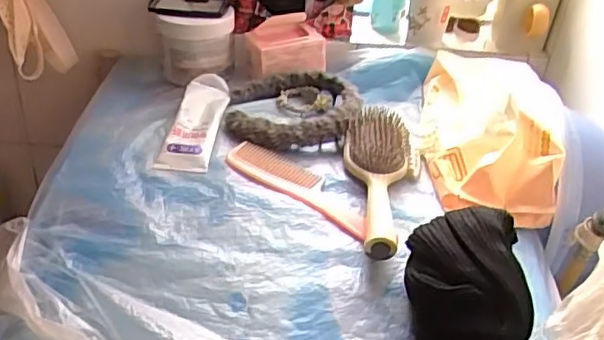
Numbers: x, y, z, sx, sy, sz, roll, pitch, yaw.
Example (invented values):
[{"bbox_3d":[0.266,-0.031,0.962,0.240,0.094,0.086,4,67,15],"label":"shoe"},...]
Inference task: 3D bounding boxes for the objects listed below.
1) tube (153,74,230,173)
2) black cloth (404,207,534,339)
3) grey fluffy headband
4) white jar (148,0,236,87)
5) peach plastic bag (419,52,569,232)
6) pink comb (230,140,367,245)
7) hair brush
[{"bbox_3d":[-0.122,-0.059,0.718,0.056,0.032,0.163,6,34,1],"label":"tube"},{"bbox_3d":[0.140,0.103,0.536,0.096,0.088,0.133,6,34,1],"label":"black cloth"},{"bbox_3d":[-0.010,-0.078,0.745,0.153,0.042,0.134,5,34,-1],"label":"grey fluffy headband"},{"bbox_3d":[-0.144,-0.175,0.824,0.106,0.092,0.107,4,34,-3],"label":"white jar"},{"bbox_3d":[0.213,-0.058,0.715,0.135,0.079,0.256,8,34,5],"label":"peach plastic bag"},{"bbox_3d":[-0.003,0.014,0.653,0.178,0.010,0.051,27,40,29],"label":"pink comb"},{"bbox_3d":[0.080,0.003,0.649,0.067,0.032,0.210,5,49,-1],"label":"hair brush"}]

